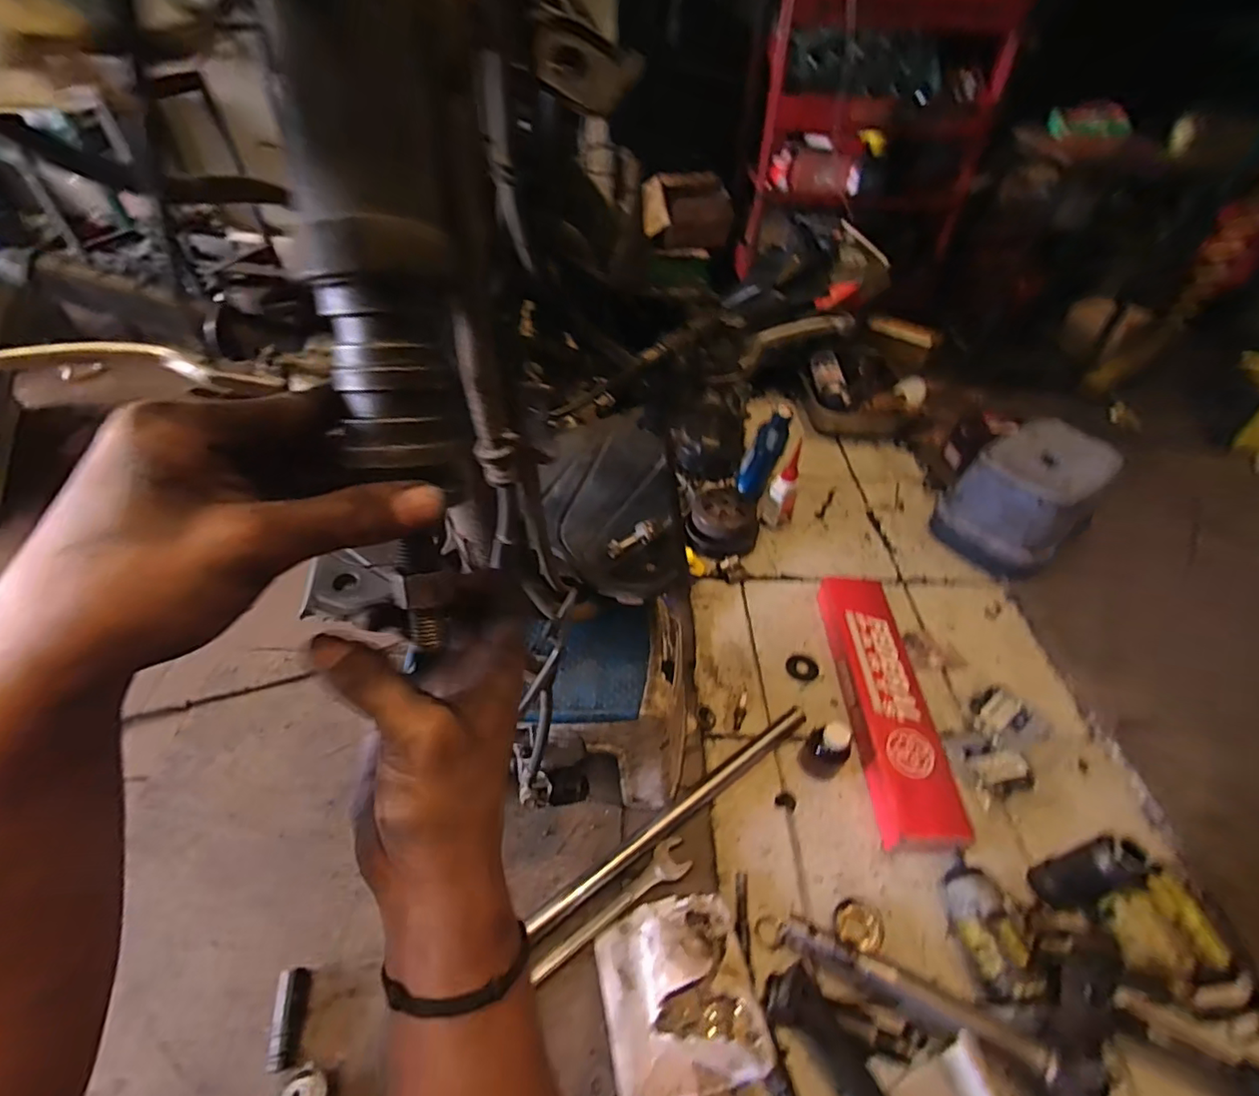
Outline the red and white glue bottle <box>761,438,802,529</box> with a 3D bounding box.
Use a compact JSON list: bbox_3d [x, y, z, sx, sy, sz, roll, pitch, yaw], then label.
[{"bbox_3d":[0.294,-0.109,1.073,0.057,0.167,0.047,15,47,11],"label":"red and white glue bottle"}]

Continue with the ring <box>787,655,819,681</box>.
[{"bbox_3d":[0.275,0.189,0.894,0.047,0.005,0.051,2,46,-2],"label":"ring"}]

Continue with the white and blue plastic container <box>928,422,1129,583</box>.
[{"bbox_3d":[0.746,-0.091,1.064,0.267,0.195,0.196,-26,53,-25],"label":"white and blue plastic container"}]

